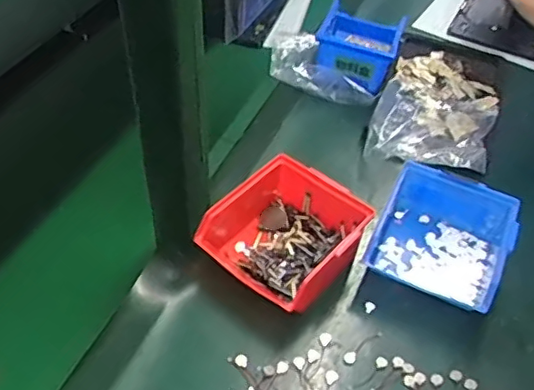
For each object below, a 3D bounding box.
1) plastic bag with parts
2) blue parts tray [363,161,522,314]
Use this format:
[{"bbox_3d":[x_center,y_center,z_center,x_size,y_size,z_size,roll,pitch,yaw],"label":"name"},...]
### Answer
[{"bbox_3d":[0.218,-0.119,0.741,0.143,0.041,0.271,17,47,16],"label":"plastic bag with parts"},{"bbox_3d":[0.173,0.045,0.589,0.124,0.074,0.127,20,48,18],"label":"blue parts tray"}]

